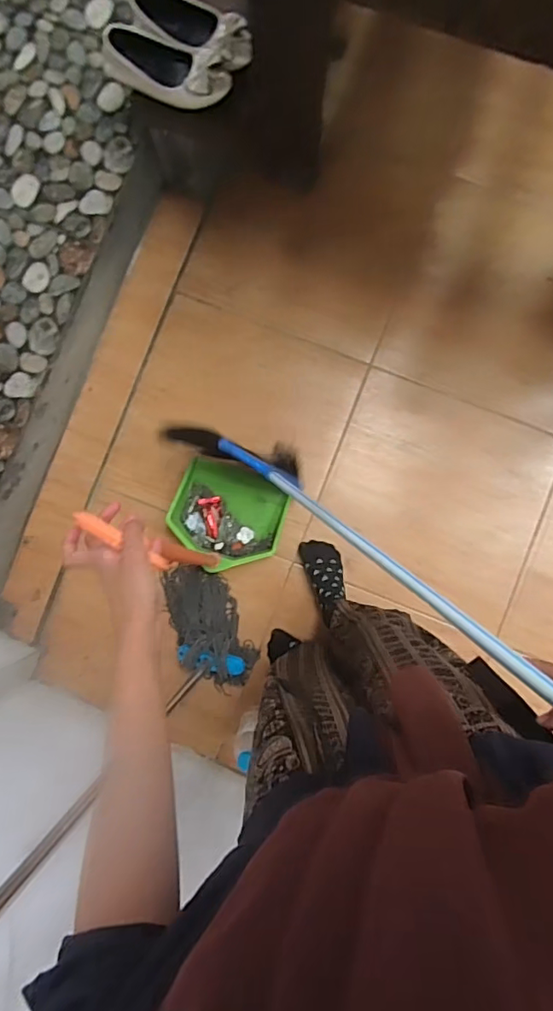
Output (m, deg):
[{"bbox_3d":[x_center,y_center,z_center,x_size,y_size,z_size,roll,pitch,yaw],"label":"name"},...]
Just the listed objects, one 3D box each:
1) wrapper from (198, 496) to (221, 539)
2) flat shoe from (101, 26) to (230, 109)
[{"bbox_3d":[-0.153,0.028,1.207,0.049,0.018,0.095,-6,88,0],"label":"wrapper"},{"bbox_3d":[-0.201,-0.786,0.948,0.239,0.054,0.089,16,89,1],"label":"flat shoe"}]

